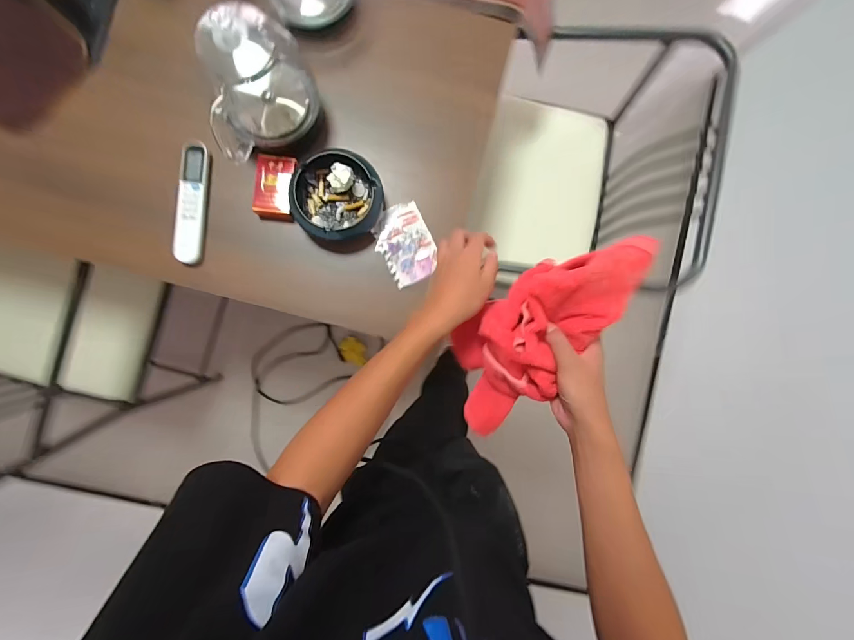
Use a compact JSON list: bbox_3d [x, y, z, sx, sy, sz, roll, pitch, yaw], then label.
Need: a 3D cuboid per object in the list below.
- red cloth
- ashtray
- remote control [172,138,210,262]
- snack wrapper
[{"bbox_3d":[0.119,0.017,0.419,0.118,0.050,0.296,39,113,-1],"label":"red cloth"},{"bbox_3d":[-0.135,-0.185,0.550,0.131,0.050,0.126,0,88,-4],"label":"ashtray"},{"bbox_3d":[-0.356,-0.178,0.546,0.037,0.023,0.183,4,87,-4],"label":"remote control"},{"bbox_3d":[-0.034,-0.122,0.582,0.085,0.013,0.121,-28,90,-4],"label":"snack wrapper"}]

